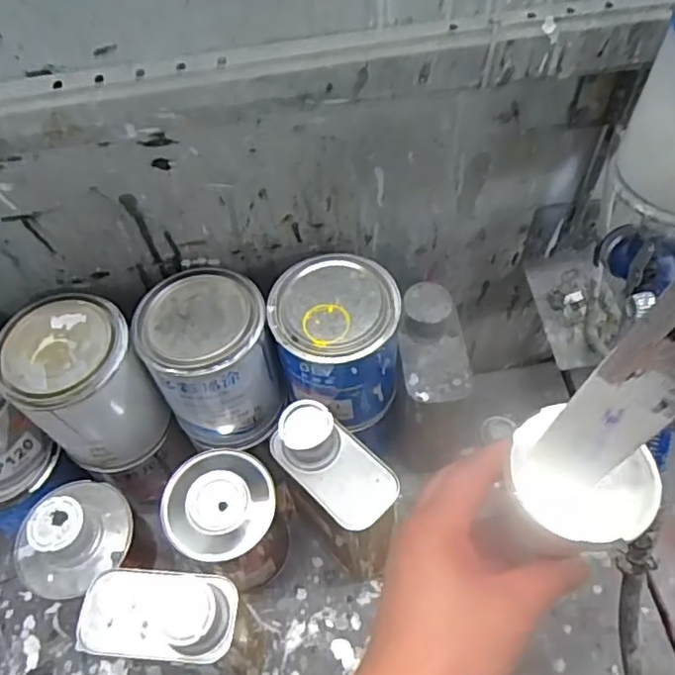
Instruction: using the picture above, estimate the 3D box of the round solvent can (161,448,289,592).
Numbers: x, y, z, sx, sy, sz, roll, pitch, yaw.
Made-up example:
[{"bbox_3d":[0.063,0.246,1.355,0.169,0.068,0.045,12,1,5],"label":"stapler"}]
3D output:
[{"bbox_3d":[-0.102,0.181,0.599,0.093,0.147,0.096,-2,56,3],"label":"round solvent can"}]

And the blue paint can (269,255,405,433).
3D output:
[{"bbox_3d":[0.001,0.015,0.561,0.102,0.147,0.102,-2,56,3],"label":"blue paint can"}]

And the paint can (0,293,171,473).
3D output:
[{"bbox_3d":[-0.217,0.044,0.547,0.097,0.130,0.092,-2,56,3],"label":"paint can"}]

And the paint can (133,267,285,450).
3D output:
[{"bbox_3d":[-0.111,0.023,0.559,0.106,0.145,0.111,-25,58,-13],"label":"paint can"}]

